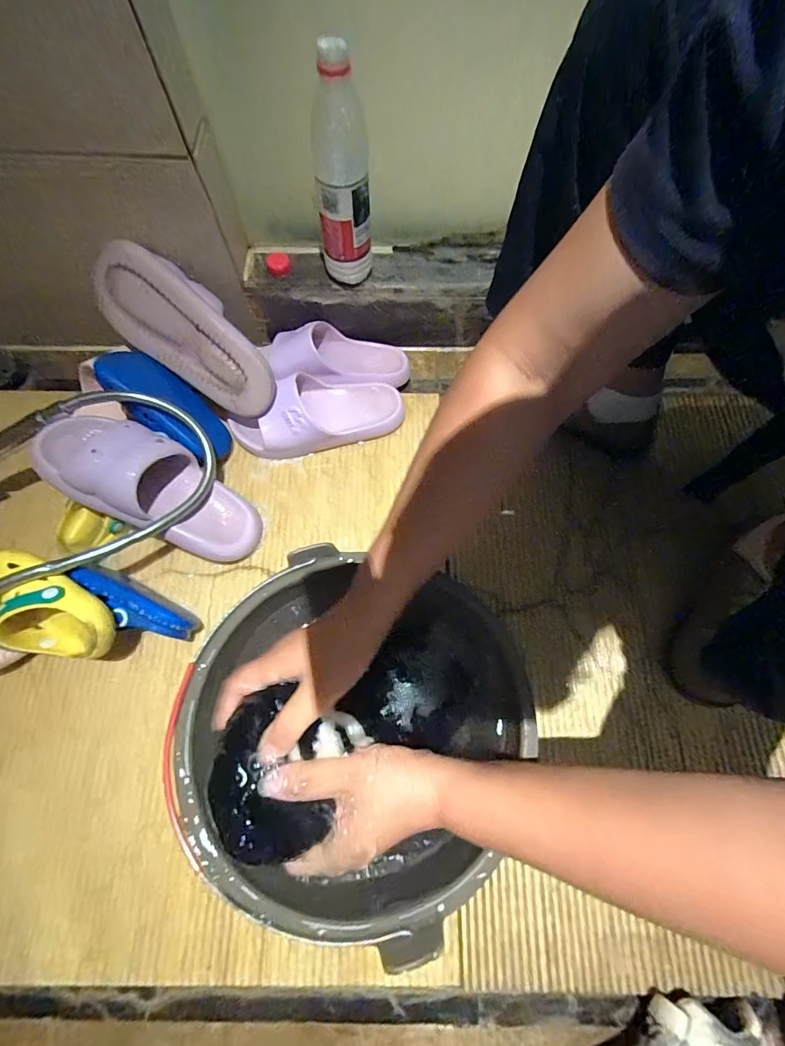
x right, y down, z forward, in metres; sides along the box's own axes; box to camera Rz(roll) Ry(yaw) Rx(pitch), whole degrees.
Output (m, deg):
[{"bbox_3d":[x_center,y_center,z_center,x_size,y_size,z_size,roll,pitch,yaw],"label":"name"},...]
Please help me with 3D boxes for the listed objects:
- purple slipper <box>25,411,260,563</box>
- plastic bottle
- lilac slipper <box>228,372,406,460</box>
[{"bbox_3d":[-0.287,-0.048,0.506,0.273,0.068,0.111,31,73,-14],"label":"purple slipper"},{"bbox_3d":[-0.056,-0.381,0.472,0.057,0.210,0.068,-3,70,-3],"label":"plastic bottle"},{"bbox_3d":[-0.106,-0.156,0.589,0.235,0.074,0.091,-16,72,-5],"label":"lilac slipper"}]

